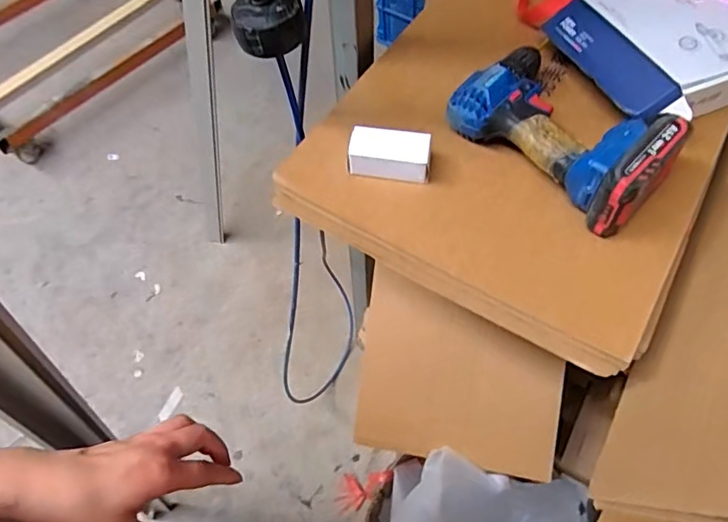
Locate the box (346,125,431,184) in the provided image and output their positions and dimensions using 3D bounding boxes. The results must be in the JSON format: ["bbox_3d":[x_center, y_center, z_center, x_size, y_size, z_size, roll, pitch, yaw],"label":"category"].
[{"bbox_3d":[0.028,-0.114,0.568,0.084,0.036,0.037,6,59,5],"label":"box"}]

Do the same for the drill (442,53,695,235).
[{"bbox_3d":[0.210,-0.142,0.549,0.127,0.066,0.216,-39,66,-20],"label":"drill"}]

